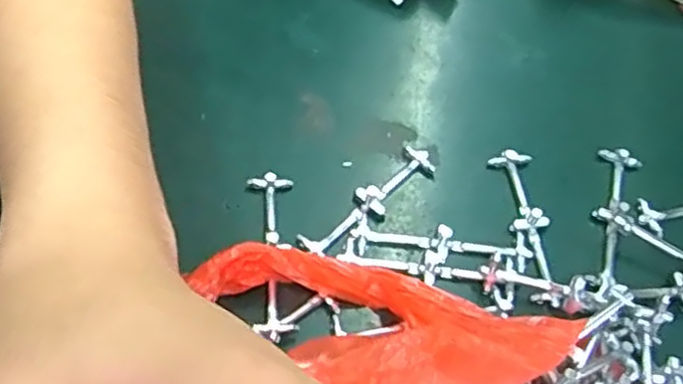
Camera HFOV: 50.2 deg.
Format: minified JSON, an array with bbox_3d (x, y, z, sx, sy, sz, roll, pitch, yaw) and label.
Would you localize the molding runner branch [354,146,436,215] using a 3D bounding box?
[{"bbox_3d":[0.023,-0.005,0.307,0.015,0.010,0.039,40,63,15],"label":"molding runner branch"}]

